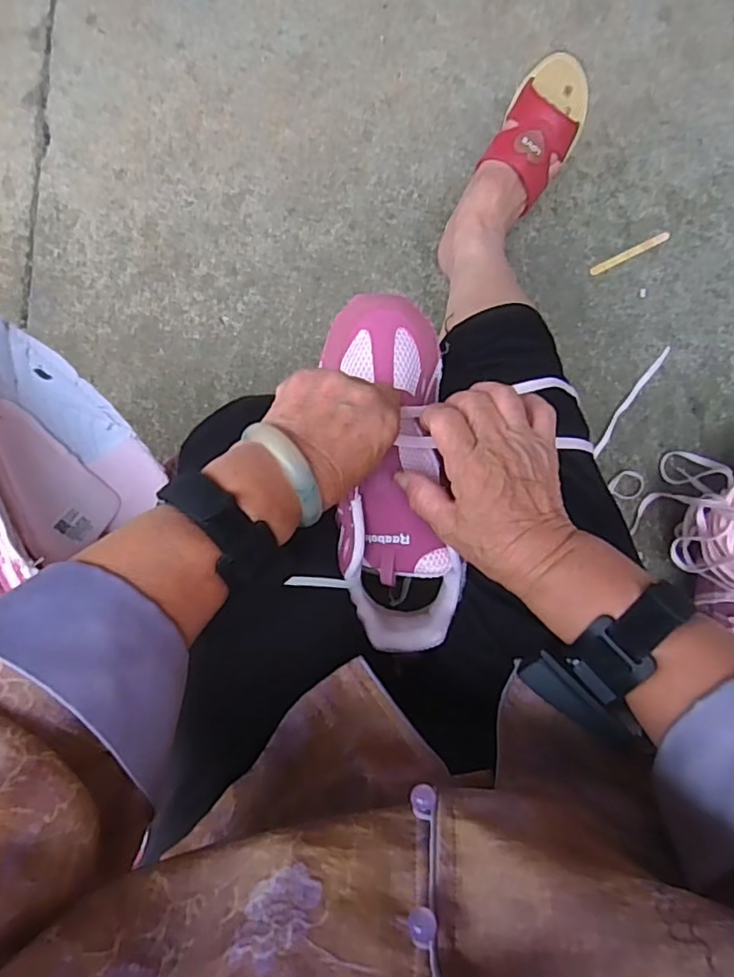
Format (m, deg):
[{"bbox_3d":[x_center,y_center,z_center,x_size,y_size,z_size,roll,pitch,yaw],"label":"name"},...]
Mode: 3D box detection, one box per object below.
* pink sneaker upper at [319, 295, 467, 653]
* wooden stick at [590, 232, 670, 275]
[{"bbox_3d":[0.019,-0.012,0.431,0.085,0.059,0.252,-3,86,3],"label":"pink sneaker upper"},{"bbox_3d":[0.343,-0.305,0.765,0.107,0.004,0.012,-26,90,3],"label":"wooden stick"}]

